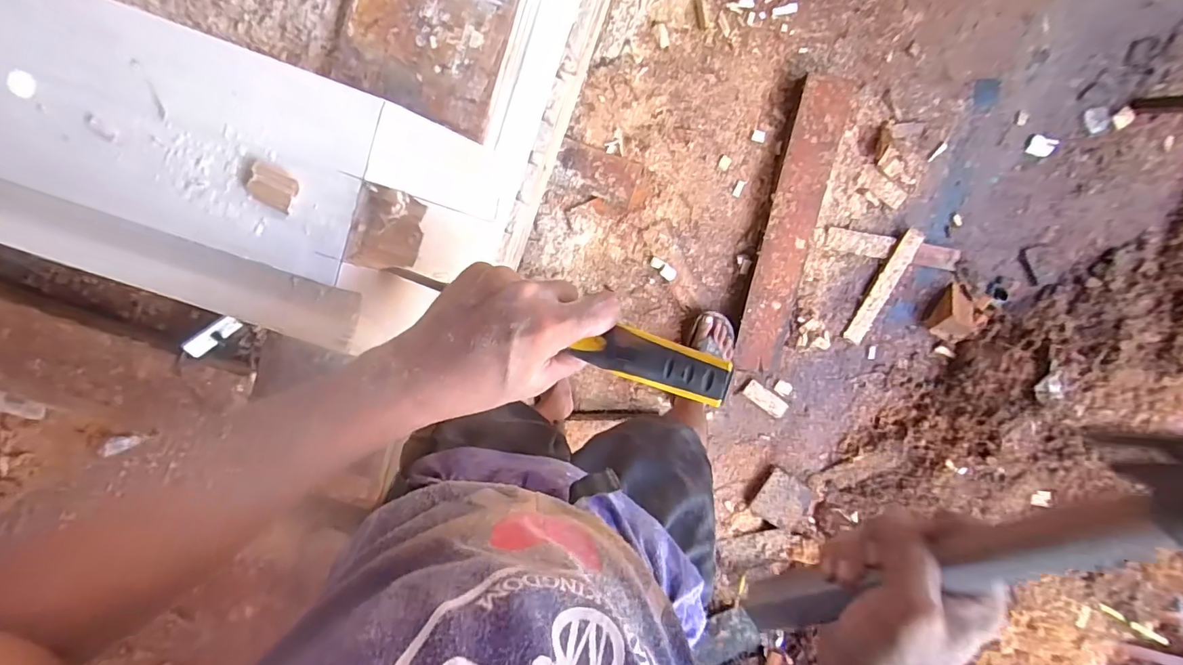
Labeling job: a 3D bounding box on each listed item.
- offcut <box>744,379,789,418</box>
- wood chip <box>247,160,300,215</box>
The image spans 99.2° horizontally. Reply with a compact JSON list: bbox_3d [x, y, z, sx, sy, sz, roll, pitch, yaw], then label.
[{"bbox_3d":[0.434,0.167,1.249,0.120,0.010,0.044,36,96,-5],"label":"offcut"},{"bbox_3d":[-0.200,-0.091,0.315,0.029,0.009,0.024,28,97,-5],"label":"wood chip"}]

